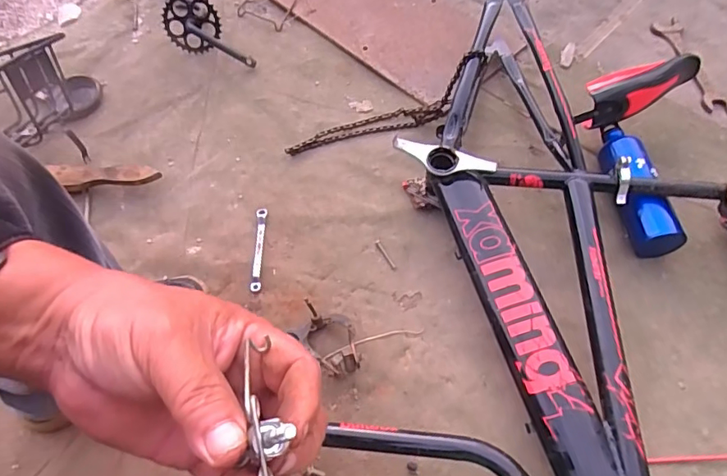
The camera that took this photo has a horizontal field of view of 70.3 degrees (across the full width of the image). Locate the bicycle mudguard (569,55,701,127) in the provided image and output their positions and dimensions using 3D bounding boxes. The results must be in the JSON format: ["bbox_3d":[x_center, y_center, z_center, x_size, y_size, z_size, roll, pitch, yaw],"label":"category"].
[{"bbox_3d":[0.454,-0.245,0.855,0.254,0.062,0.066,-21,62,-11],"label":"bicycle mudguard"}]

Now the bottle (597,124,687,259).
[{"bbox_3d":[0.414,-0.082,0.806,0.087,0.073,0.228,-11,62,-3],"label":"bottle"}]

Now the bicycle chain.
[{"bbox_3d":[0.035,-0.220,0.885,0.362,0.104,0.046,-19,62,8],"label":"bicycle chain"}]

